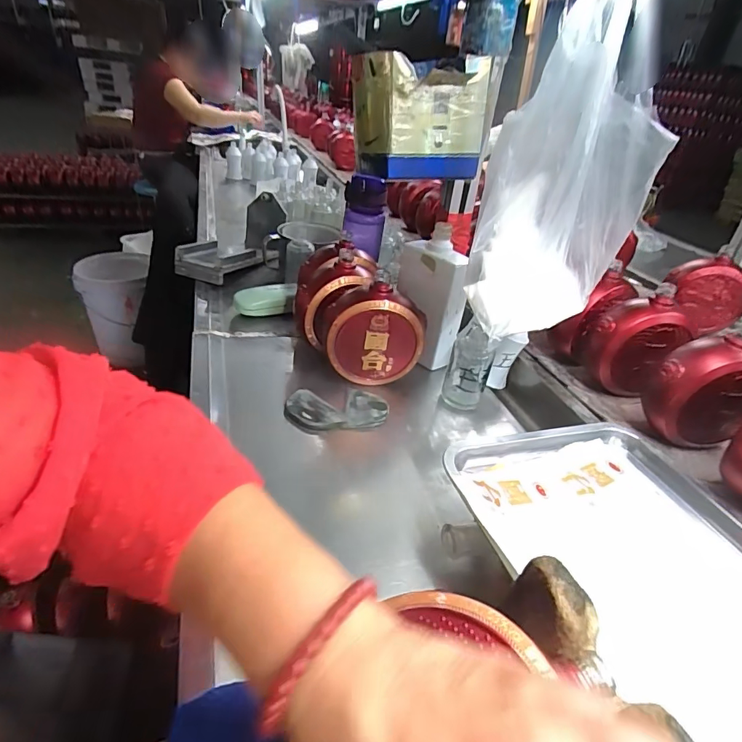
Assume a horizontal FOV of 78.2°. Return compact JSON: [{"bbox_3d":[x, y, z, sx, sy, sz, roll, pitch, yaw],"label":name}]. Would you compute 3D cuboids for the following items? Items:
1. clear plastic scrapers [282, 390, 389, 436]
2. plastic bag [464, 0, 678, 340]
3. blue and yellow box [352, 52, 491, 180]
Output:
[{"bbox_3d":[-0.042,0.052,0.588,0.130,0.019,0.076,-1,33,-10],"label":"clear plastic scrapers"},{"bbox_3d":[0.186,-0.189,0.435,0.141,0.296,0.137,21,36,23],"label":"plastic bag"},{"bbox_3d":[0.057,-0.332,0.600,0.165,0.132,0.116,-4,34,-15],"label":"blue and yellow box"}]

